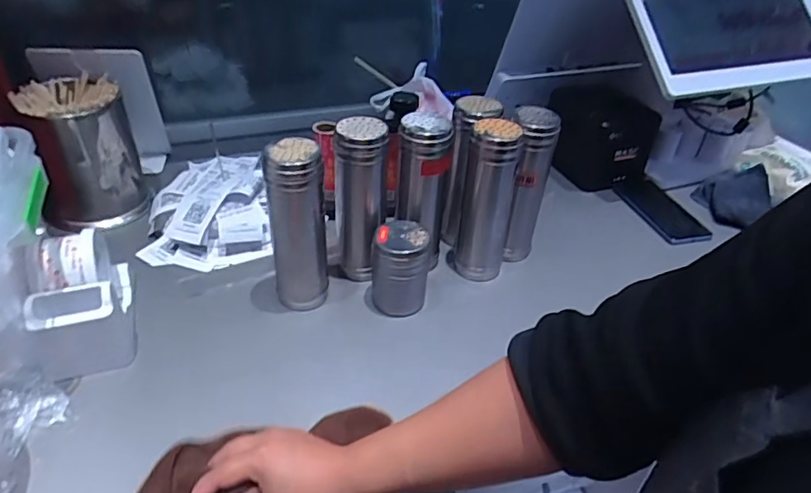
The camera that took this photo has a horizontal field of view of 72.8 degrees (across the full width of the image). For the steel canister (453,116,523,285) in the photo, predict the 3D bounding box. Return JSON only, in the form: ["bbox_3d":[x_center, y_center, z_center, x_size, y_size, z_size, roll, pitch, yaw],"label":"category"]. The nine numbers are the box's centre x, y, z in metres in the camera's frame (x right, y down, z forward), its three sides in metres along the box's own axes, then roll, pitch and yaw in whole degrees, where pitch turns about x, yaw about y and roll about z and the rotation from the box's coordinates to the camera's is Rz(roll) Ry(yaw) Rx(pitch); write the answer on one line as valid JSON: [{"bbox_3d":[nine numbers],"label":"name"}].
[{"bbox_3d":[0.102,-0.058,0.695,0.060,0.204,0.071,8,37,5],"label":"steel canister"}]

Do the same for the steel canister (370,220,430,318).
[{"bbox_3d":[-0.009,0.027,0.657,0.063,0.102,0.057,1,37,-5],"label":"steel canister"}]

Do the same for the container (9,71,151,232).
[{"bbox_3d":[-0.448,-0.132,0.774,0.119,0.179,0.122,-9,39,-17],"label":"container"}]

